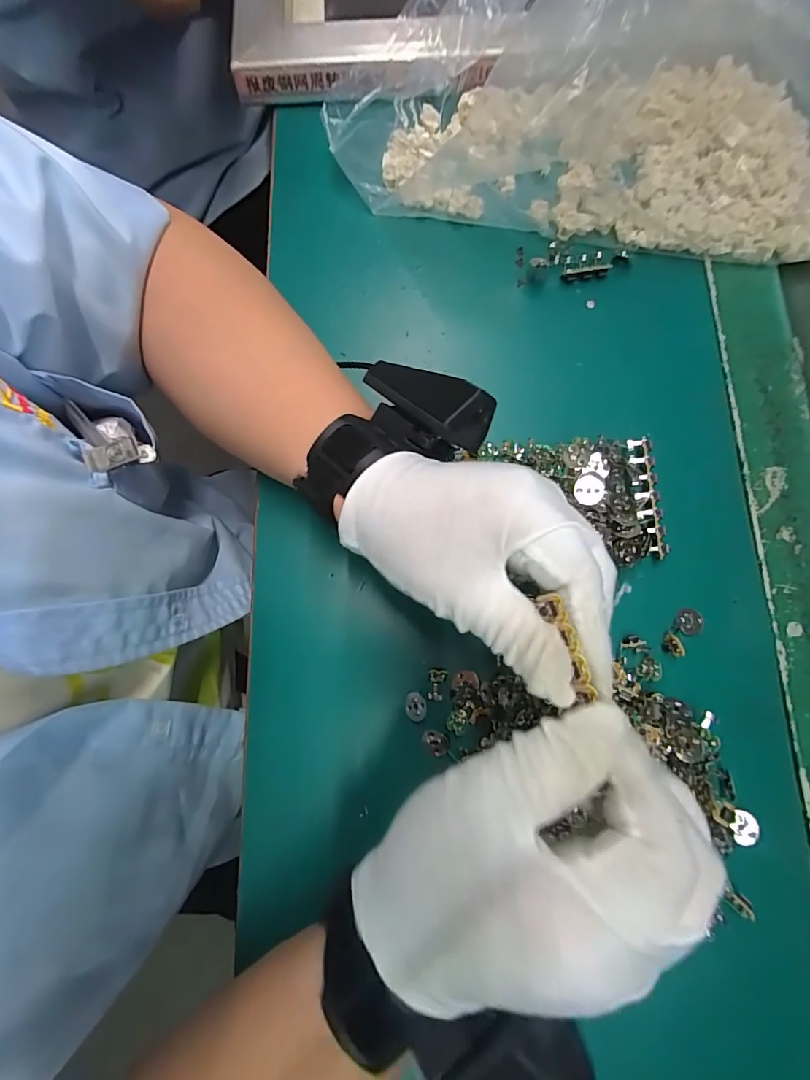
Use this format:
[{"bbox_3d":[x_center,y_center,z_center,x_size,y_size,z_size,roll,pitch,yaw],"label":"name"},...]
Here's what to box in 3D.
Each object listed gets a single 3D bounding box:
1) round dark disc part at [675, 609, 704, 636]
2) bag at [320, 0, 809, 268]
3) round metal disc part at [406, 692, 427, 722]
[{"bbox_3d":[0.167,0.048,0.262,0.016,0.004,0.015,0,79,1],"label":"round dark disc part"},{"bbox_3d":[0.134,-0.302,0.257,0.353,0.146,0.162,9,79,3],"label":"bag"},{"bbox_3d":[0.006,0.094,0.251,0.011,0.005,0.015,-8,79,-1],"label":"round metal disc part"}]

